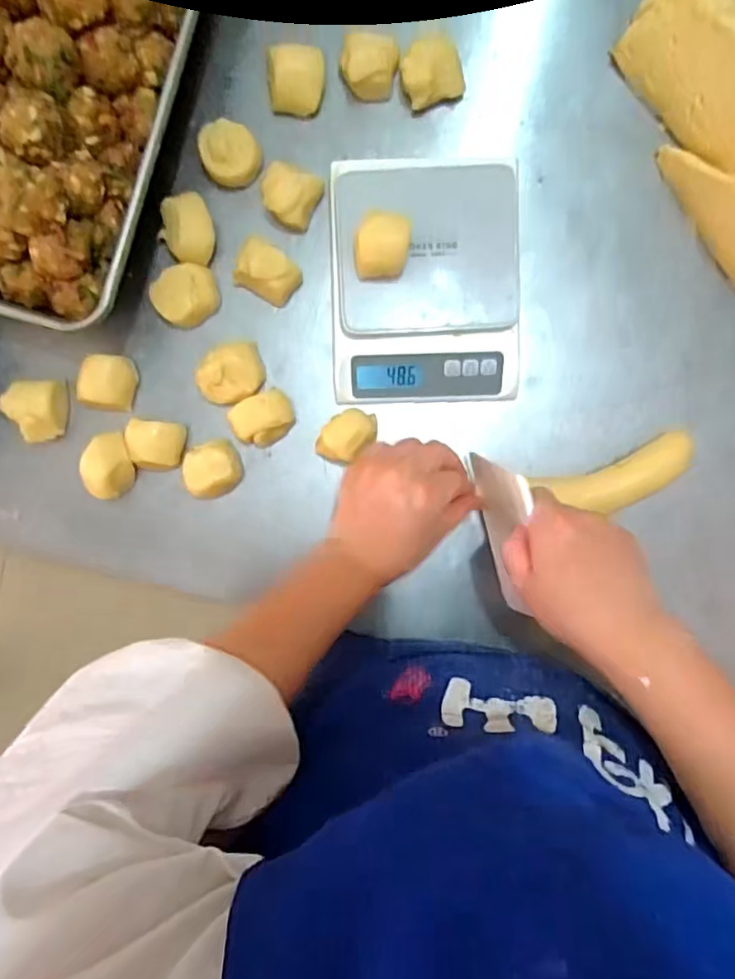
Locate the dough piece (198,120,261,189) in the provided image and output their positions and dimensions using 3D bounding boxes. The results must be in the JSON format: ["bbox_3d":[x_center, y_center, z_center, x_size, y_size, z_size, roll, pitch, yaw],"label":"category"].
[{"bbox_3d":[-0.109,-0.267,0.499,0.044,0.029,0.041,0,94,1],"label":"dough piece"}]

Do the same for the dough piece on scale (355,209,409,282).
[{"bbox_3d":[0.011,-0.183,0.470,0.040,0.032,0.040,-4,93,1],"label":"dough piece on scale"}]

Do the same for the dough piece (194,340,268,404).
[{"bbox_3d":[-0.111,-0.095,0.508,0.053,0.028,0.044,-25,93,3],"label":"dough piece"}]

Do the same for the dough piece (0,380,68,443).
[{"bbox_3d":[-0.275,-0.064,0.510,0.044,0.035,0.049,-2,93,1],"label":"dough piece"}]

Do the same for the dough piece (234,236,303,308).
[{"bbox_3d":[-0.081,-0.173,0.497,0.050,0.032,0.037,32,94,-1],"label":"dough piece"}]

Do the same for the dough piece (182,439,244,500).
[{"bbox_3d":[-0.127,-0.017,0.515,0.043,0.032,0.044,0,94,1],"label":"dough piece"}]

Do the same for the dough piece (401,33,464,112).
[{"bbox_3d":[0.052,-0.332,0.501,0.052,0.033,0.044,-22,93,2],"label":"dough piece"}]

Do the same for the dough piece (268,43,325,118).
[{"bbox_3d":[-0.056,-0.325,0.500,0.043,0.023,0.046,2,94,1],"label":"dough piece"}]

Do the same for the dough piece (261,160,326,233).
[{"bbox_3d":[-0.062,-0.237,0.503,0.039,0.032,0.048,23,94,0],"label":"dough piece"}]

